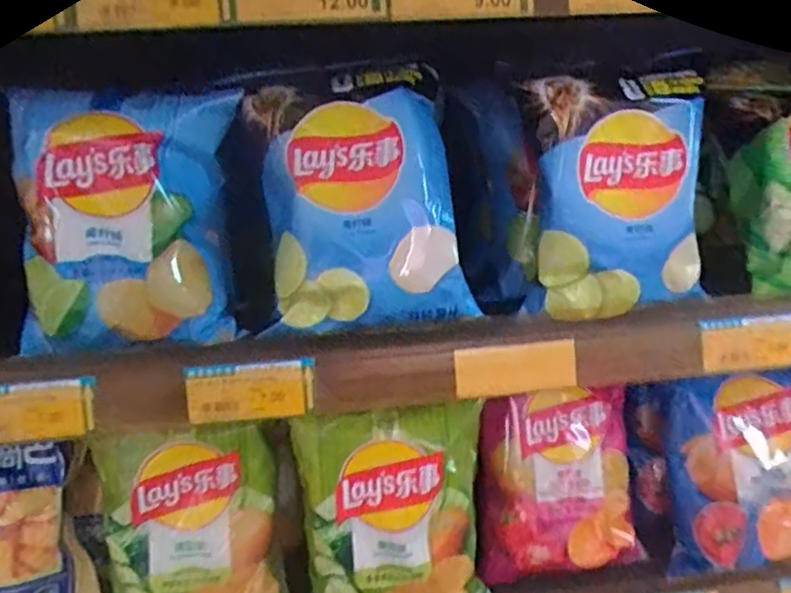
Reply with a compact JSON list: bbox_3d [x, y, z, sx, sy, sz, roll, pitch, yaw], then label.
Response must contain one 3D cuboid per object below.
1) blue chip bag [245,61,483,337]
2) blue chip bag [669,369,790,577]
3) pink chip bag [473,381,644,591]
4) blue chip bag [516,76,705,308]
[{"bbox_3d":[-0.027,-0.068,0.467,0.146,0.162,0.083,-5,17,-8],"label":"blue chip bag"},{"bbox_3d":[0.317,0.156,0.598,0.130,0.167,0.055,-4,-5,3],"label":"blue chip bag"},{"bbox_3d":[0.153,0.171,0.607,0.129,0.171,0.058,7,-6,-5],"label":"pink chip bag"},{"bbox_3d":[0.164,-0.071,0.479,0.130,0.159,0.040,-4,17,-4],"label":"blue chip bag"}]

